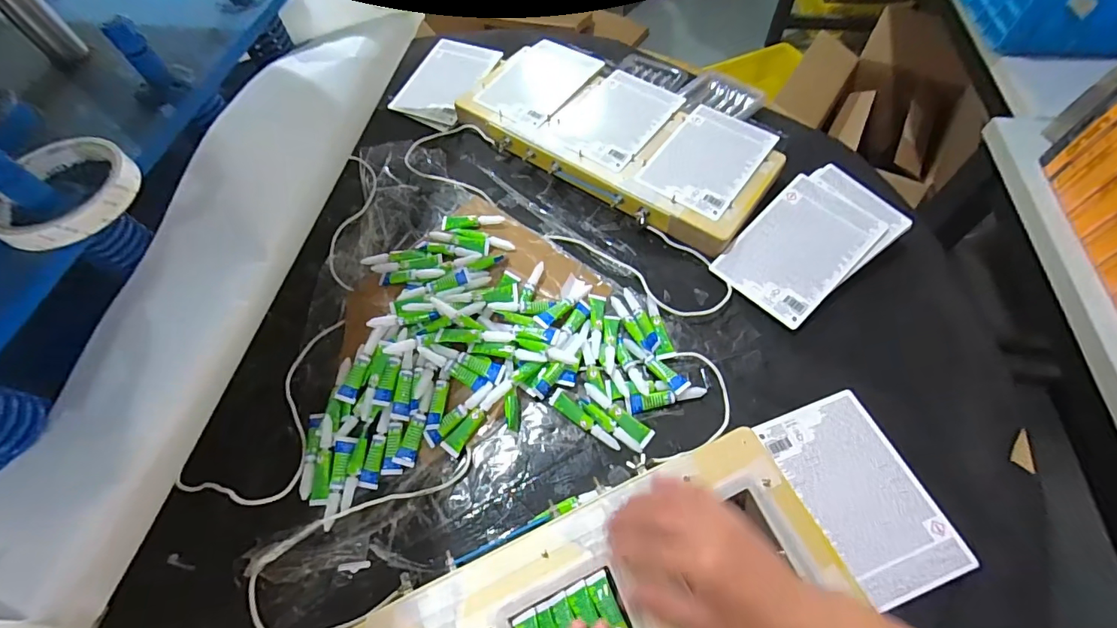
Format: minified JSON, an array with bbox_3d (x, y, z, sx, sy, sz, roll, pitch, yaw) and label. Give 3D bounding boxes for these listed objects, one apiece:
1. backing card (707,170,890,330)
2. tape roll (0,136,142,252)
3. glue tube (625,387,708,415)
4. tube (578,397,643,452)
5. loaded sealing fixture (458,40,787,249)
[{"bbox_3d":[0.273,-0.076,0.540,0.168,0.008,0.114,-44,68,-7],"label":"backing card"},{"bbox_3d":[-0.338,-0.082,0.325,0.088,0.018,0.088,-1,60,2],"label":"tape roll"},{"bbox_3d":[0.108,0.083,0.476,0.081,0.014,0.017,-12,61,-5],"label":"glue tube"},{"bbox_3d":[0.050,0.109,0.463,0.073,0.012,0.014,36,68,19],"label":"tube"},{"bbox_3d":[0.078,-0.245,0.646,0.414,0.043,0.204,34,67,19],"label":"loaded sealing fixture"}]

